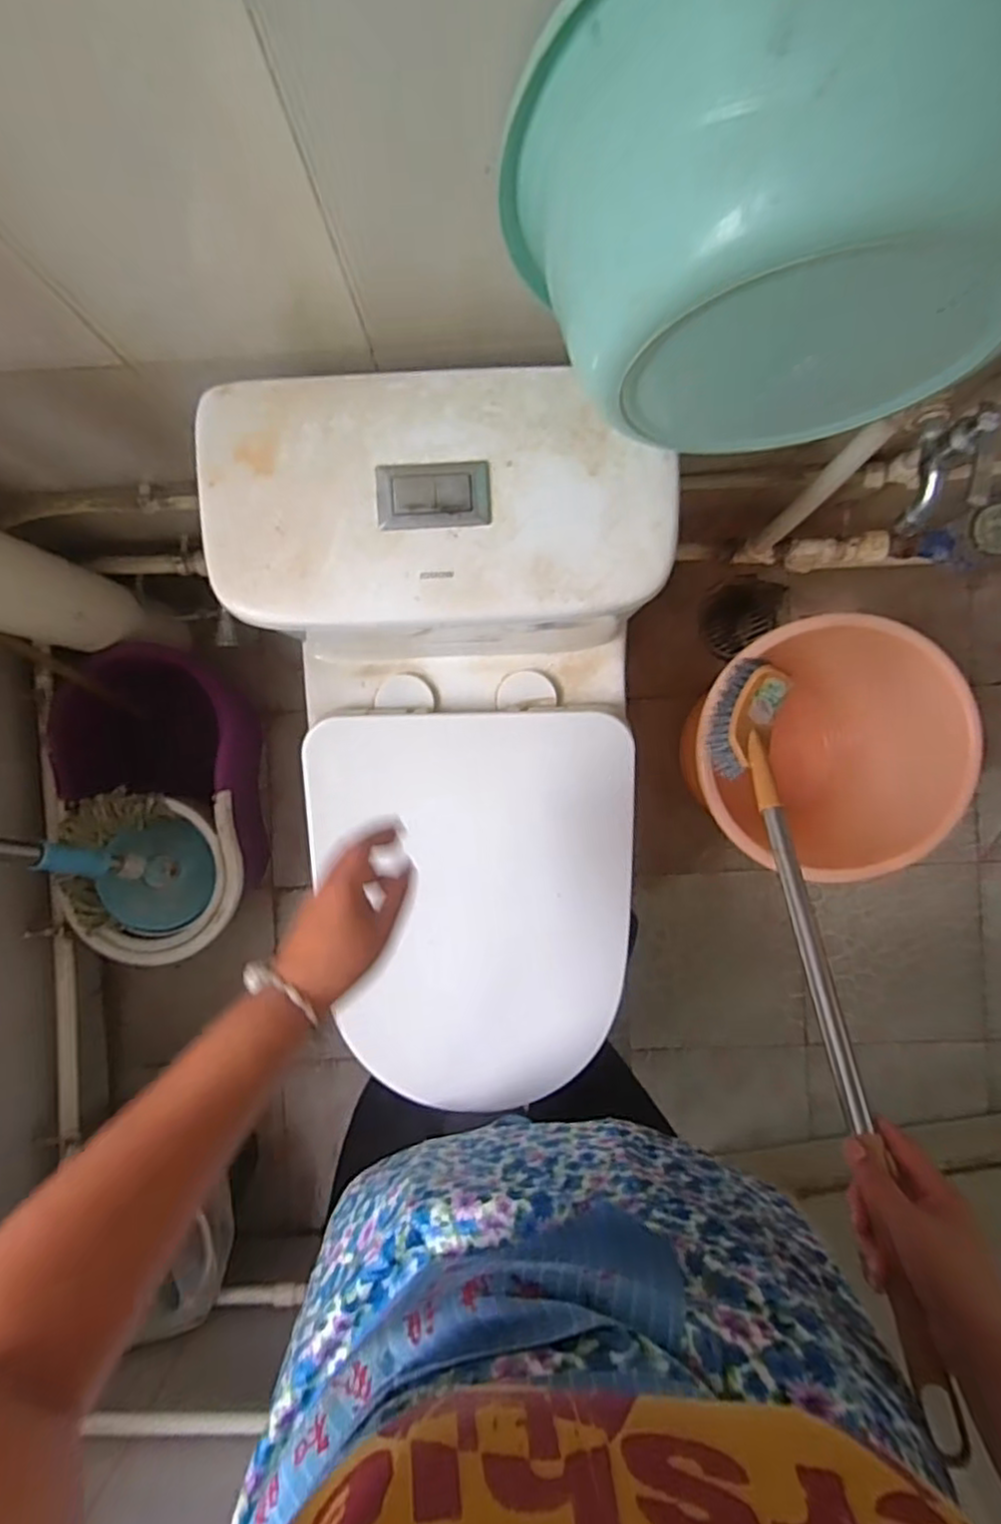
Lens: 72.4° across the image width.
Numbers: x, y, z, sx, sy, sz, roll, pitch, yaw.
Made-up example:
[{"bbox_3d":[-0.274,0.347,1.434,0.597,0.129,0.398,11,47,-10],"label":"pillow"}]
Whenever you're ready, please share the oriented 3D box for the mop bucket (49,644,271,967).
[{"bbox_3d":[-0.503,0.060,1.063,0.251,0.227,0.447,-6,91,1],"label":"mop bucket"}]

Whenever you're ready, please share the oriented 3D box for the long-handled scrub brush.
[{"bbox_3d":[0.253,0.159,0.545,0.071,0.057,0.566,-4,59,2],"label":"long-handled scrub brush"}]

